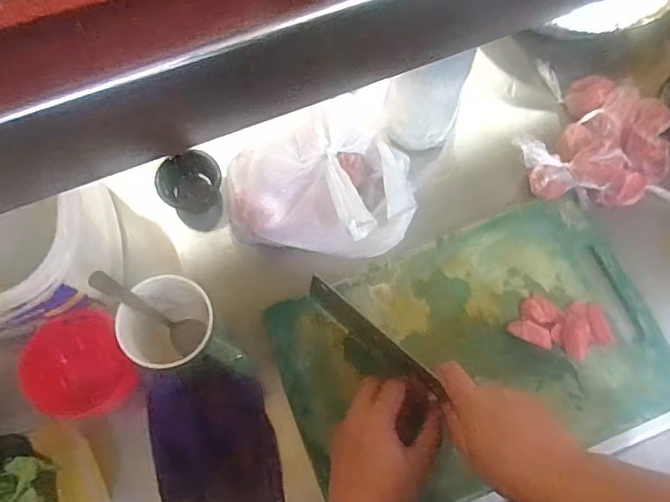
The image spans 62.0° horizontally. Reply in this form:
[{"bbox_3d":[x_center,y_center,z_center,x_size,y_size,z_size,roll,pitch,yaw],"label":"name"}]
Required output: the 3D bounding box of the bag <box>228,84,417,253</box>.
[{"bbox_3d":[-0.019,-0.082,0.601,0.205,0.090,0.188,-7,72,-1],"label":"bag"}]

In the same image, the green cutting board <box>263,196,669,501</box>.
[{"bbox_3d":[0.143,0.106,0.586,0.380,0.024,0.252,-20,73,-6],"label":"green cutting board"}]

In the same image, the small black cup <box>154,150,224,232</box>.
[{"bbox_3d":[-0.160,-0.070,0.639,0.068,0.052,0.078,-33,75,-9],"label":"small black cup"}]

